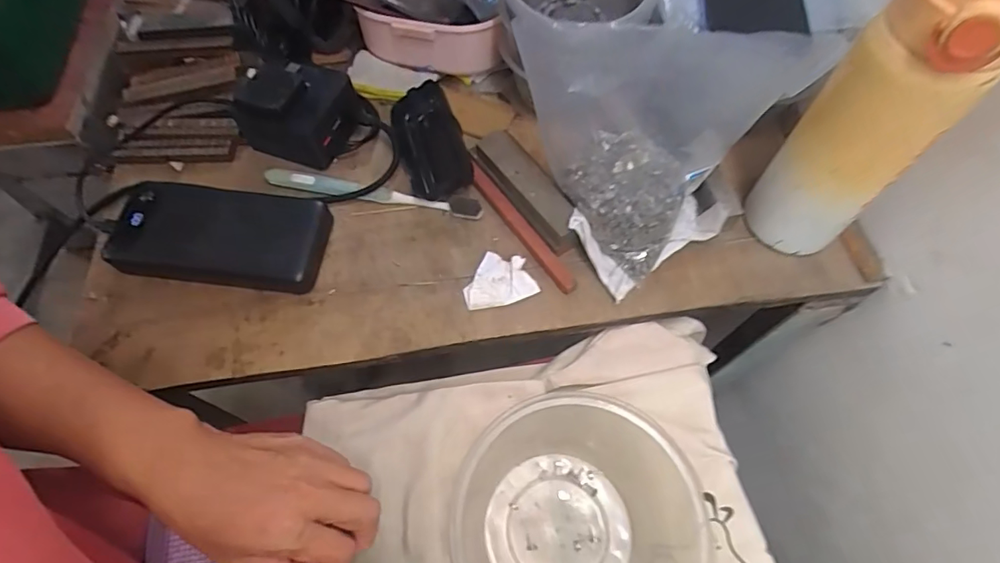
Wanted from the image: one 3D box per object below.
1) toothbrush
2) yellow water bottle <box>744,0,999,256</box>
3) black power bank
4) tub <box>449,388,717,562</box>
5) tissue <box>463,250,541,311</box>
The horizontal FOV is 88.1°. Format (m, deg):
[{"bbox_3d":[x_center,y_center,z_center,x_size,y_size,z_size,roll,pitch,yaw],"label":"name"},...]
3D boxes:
[{"bbox_3d":[-0.105,-0.074,0.424,0.180,0.015,0.017,10,67,3],"label":"toothbrush"},{"bbox_3d":[0.229,-0.097,0.322,0.073,0.228,0.057,42,72,15],"label":"yellow water bottle"},{"bbox_3d":[-0.217,-0.037,0.398,0.157,0.022,0.073,7,67,1],"label":"black power bank"},{"bbox_3d":[0.053,0.159,0.315,0.169,0.078,0.152,34,70,12],"label":"tub"},{"bbox_3d":[-0.001,-0.002,0.392,0.054,0.009,0.041,-9,67,-6],"label":"tissue"}]

